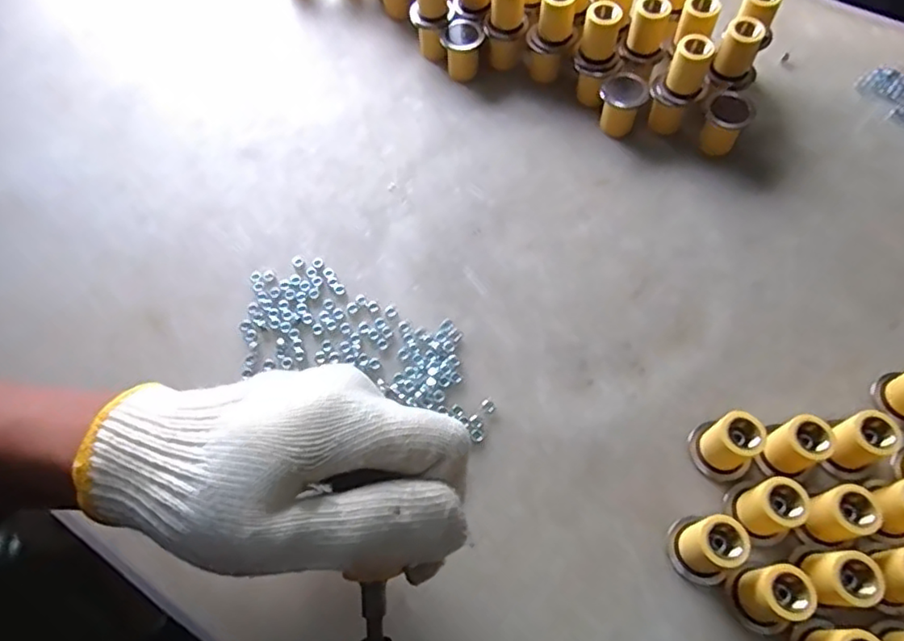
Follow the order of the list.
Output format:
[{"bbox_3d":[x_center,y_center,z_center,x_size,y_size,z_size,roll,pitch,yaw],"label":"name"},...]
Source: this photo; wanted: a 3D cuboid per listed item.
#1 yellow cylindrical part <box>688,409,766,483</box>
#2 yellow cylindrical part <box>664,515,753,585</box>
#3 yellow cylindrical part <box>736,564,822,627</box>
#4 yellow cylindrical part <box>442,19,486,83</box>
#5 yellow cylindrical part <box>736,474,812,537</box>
[{"bbox_3d":[0.136,0.061,0.298,0.024,0.031,0.030,-35,66,-13],"label":"yellow cylindrical part"},{"bbox_3d":[0.117,0.103,0.276,0.027,0.029,0.026,-2,63,3],"label":"yellow cylindrical part"},{"bbox_3d":[0.141,0.122,0.268,0.024,0.033,0.021,-16,64,-4],"label":"yellow cylindrical part"},{"bbox_3d":[0.009,-0.195,0.436,0.028,0.032,0.026,-2,63,3],"label":"yellow cylindrical part"},{"bbox_3d":[0.150,0.088,0.286,0.025,0.032,0.022,-30,65,-11],"label":"yellow cylindrical part"}]

